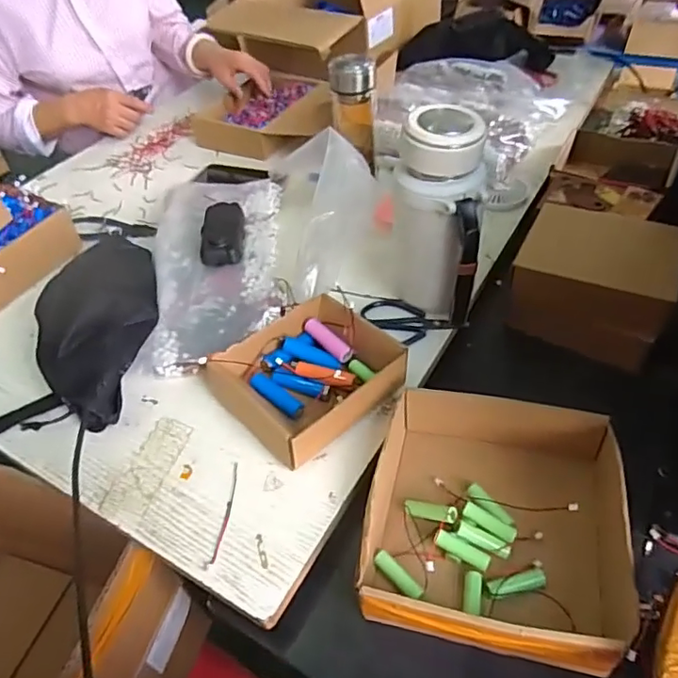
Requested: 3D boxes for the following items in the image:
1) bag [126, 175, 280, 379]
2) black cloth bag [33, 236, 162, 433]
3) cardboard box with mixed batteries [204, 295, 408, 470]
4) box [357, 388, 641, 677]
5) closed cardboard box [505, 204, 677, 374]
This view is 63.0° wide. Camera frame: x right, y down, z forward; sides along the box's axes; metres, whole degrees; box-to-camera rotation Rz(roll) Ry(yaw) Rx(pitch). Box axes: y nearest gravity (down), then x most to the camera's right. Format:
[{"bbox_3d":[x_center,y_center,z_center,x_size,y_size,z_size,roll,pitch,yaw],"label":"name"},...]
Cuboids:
[{"bbox_3d":[-0.158,-0.104,0.713,0.162,0.070,0.339,-6,46,2],"label":"bag"},{"bbox_3d":[-0.263,-0.007,0.608,0.128,0.101,0.207,-14,46,-7],"label":"black cloth bag"},{"bbox_3d":[-0.029,0.036,0.578,0.169,0.050,0.144,-37,53,-26],"label":"cardboard box with mixed batteries"},{"bbox_3d":[0.133,0.155,0.485,0.199,0.068,0.213,10,48,16],"label":"box"},{"bbox_3d":[0.292,-0.068,0.638,0.158,0.085,0.151,18,51,22],"label":"closed cardboard box"}]

